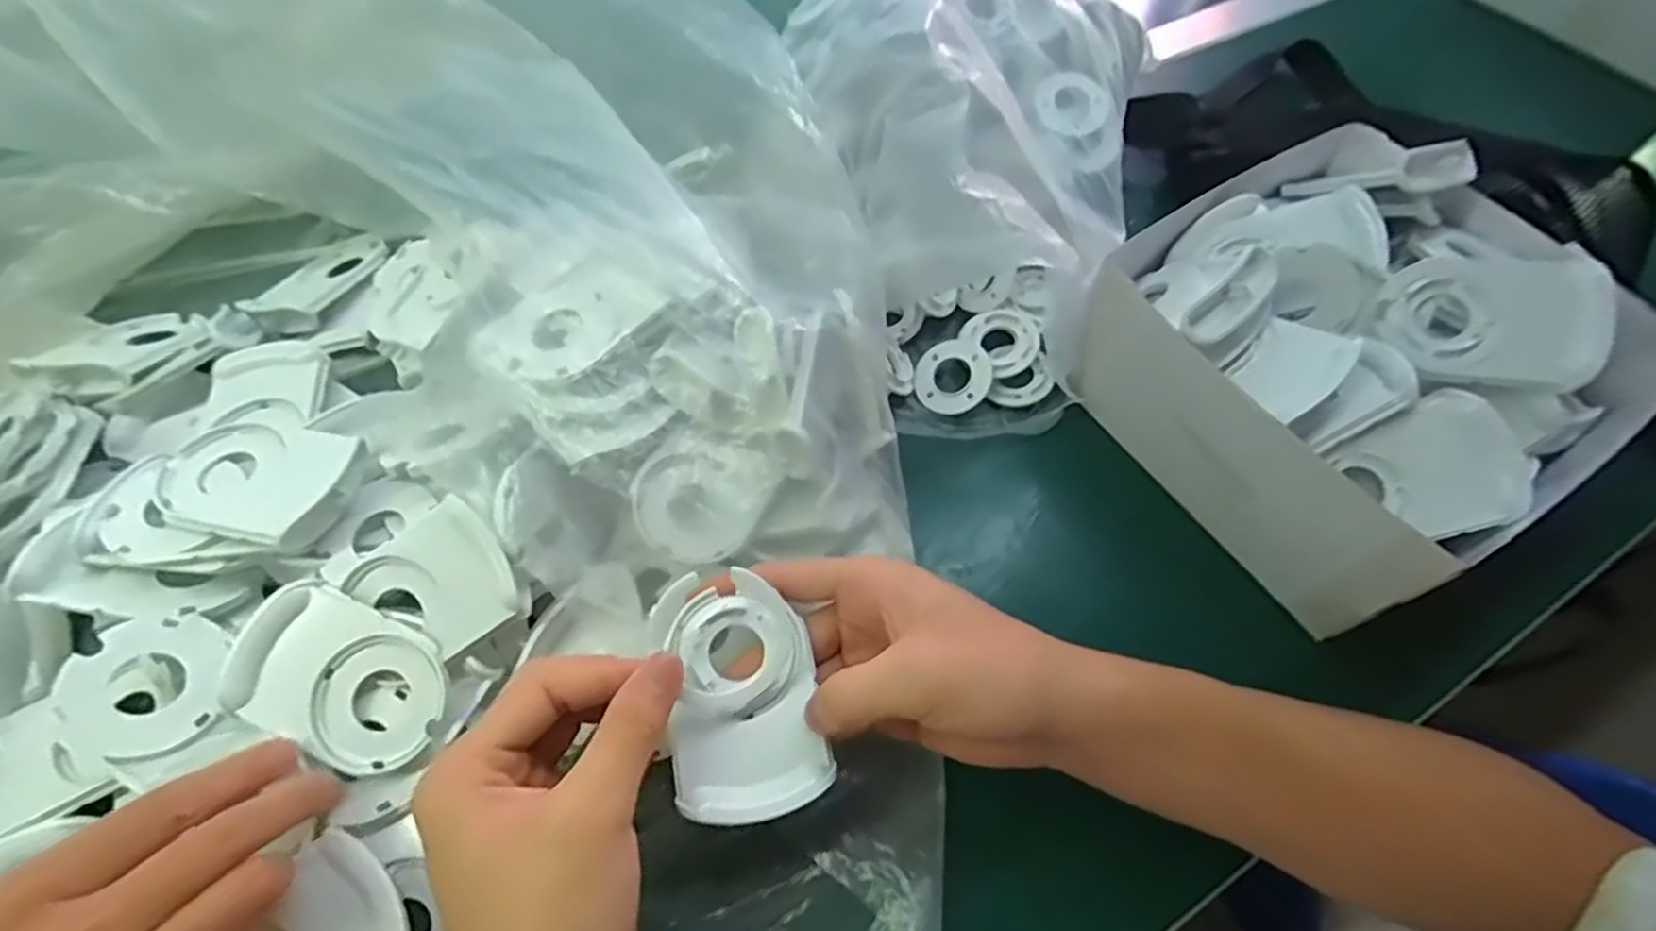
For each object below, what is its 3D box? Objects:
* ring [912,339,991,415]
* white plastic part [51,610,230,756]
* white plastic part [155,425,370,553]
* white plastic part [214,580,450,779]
[{"bbox_3d":[0.071,-0.052,0.424,0.044,0.005,0.044,-4,73,21],"label":"ring"},{"bbox_3d":[-0.265,0.086,0.292,0.053,0.006,0.052,35,55,-3],"label":"white plastic part"},{"bbox_3d":[-0.254,0.007,0.331,0.089,0.012,0.058,10,54,12],"label":"white plastic part"},{"bbox_3d":[-0.194,0.087,0.297,0.081,0.011,0.056,22,77,-1],"label":"white plastic part"}]

